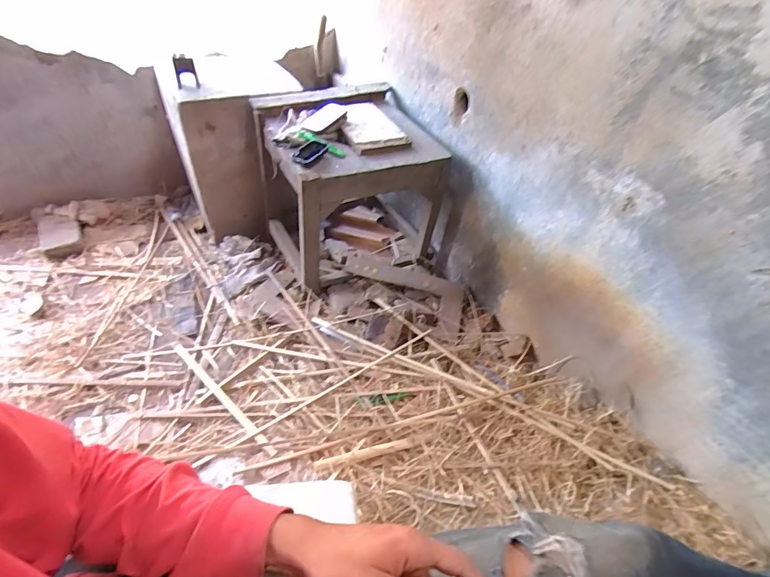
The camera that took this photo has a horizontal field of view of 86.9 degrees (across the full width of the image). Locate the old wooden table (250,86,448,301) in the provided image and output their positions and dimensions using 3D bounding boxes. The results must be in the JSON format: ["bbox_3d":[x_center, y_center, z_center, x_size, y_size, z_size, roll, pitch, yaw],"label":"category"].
[{"bbox_3d":[-0.088,-0.319,1.272,0.489,0.435,0.478,-16,47,-19],"label":"old wooden table"}]

